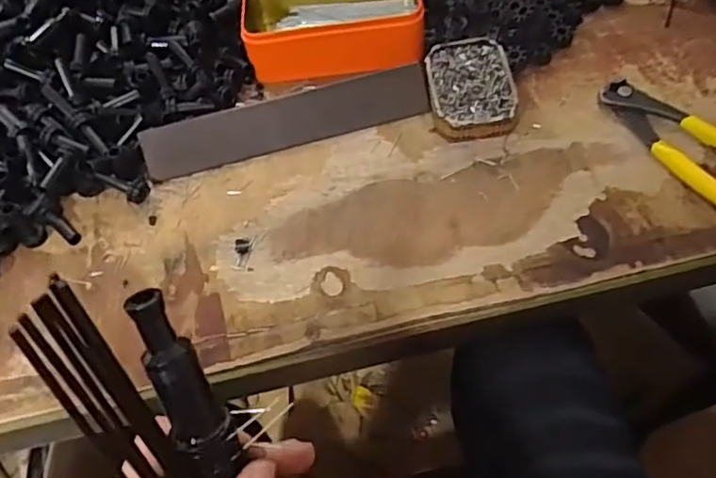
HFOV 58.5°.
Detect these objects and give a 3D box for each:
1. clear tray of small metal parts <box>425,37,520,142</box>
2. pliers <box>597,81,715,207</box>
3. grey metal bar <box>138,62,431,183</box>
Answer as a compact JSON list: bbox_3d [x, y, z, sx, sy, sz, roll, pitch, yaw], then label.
[{"bbox_3d":[0.086,-0.114,0.493,0.063,0.028,0.089,-11,57,-1],"label":"clear tray of small metal parts"},{"bbox_3d":[0.236,-0.060,0.436,0.046,0.014,0.162,-32,60,-14],"label":"pliers"},{"bbox_3d":[-0.054,-0.090,0.488,0.216,0.006,0.038,-15,98,-3],"label":"grey metal bar"}]

